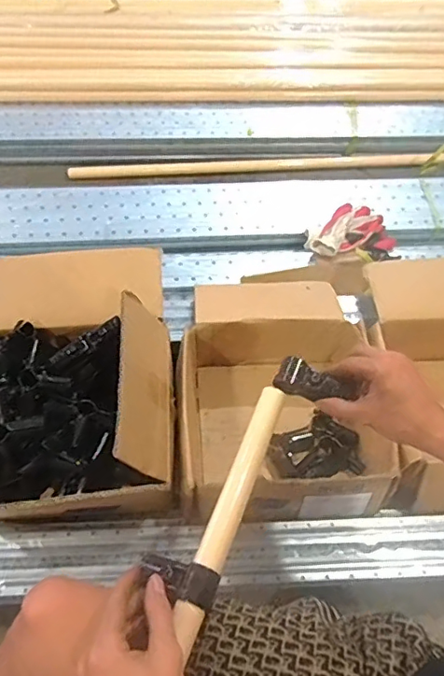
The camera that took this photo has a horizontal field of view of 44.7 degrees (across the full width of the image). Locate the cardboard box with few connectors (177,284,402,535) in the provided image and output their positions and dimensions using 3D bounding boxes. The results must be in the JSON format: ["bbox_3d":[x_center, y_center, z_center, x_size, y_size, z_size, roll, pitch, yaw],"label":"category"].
[{"bbox_3d":[0.087,0.084,0.929,0.307,0.168,0.425,0,58,-3],"label":"cardboard box with few connectors"}]

